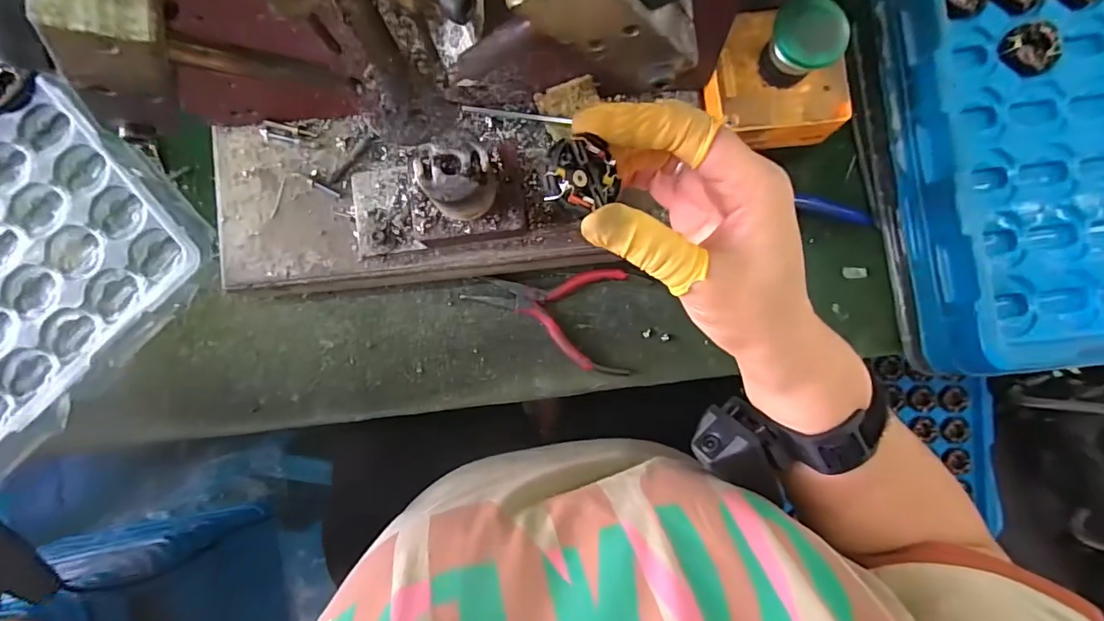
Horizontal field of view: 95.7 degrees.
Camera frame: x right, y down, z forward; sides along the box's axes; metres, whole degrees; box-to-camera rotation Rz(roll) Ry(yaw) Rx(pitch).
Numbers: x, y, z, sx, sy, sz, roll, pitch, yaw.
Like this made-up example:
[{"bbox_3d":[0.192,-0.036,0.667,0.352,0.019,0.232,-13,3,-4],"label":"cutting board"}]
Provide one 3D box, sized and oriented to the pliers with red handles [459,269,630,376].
[{"bbox_3d":[-0.004,0.004,0.340,0.110,0.010,0.070,5,86,0],"label":"pliers with red handles"}]

